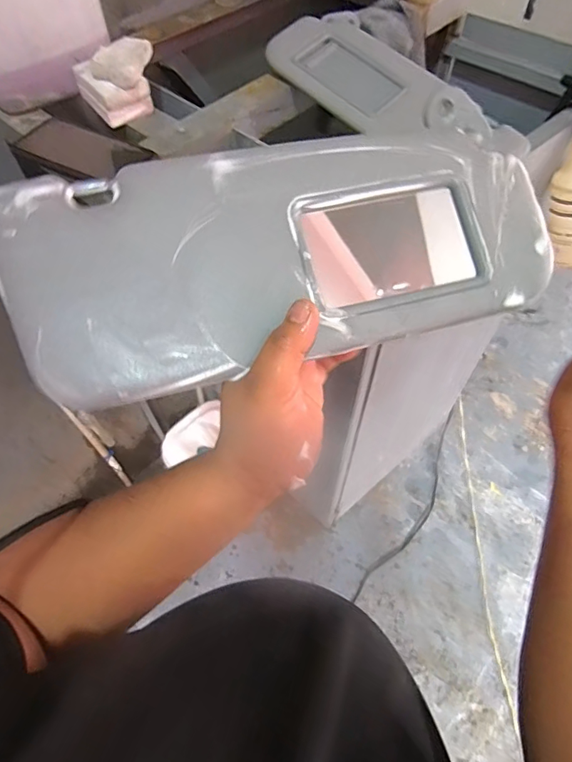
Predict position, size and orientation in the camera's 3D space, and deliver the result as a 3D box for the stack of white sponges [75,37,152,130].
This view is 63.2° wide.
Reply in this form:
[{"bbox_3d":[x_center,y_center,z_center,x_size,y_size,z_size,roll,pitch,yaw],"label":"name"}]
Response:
[{"bbox_3d":[-0.212,-0.391,0.604,0.106,0.058,0.096,-28,61,-16],"label":"stack of white sponges"}]

